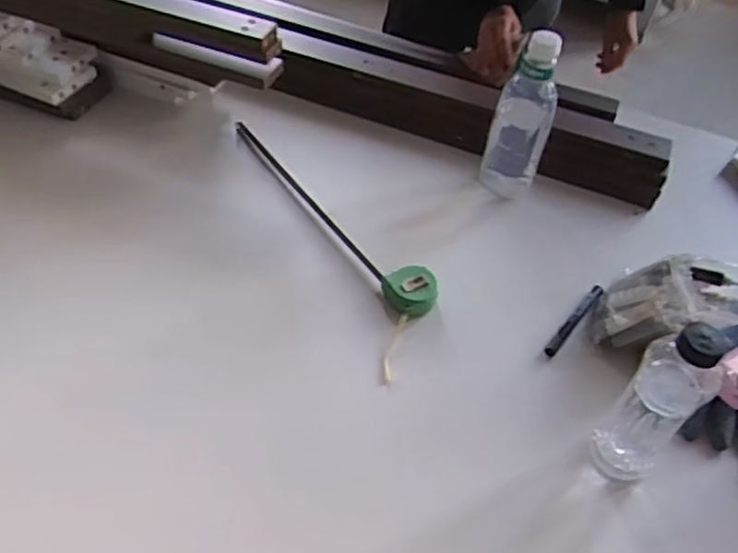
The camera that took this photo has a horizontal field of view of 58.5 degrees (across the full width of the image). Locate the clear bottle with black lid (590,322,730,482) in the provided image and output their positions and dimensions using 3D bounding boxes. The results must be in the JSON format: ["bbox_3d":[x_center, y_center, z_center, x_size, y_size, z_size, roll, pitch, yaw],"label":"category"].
[{"bbox_3d":[0.286,0.121,0.651,0.061,0.212,0.065,-21,54,-23],"label":"clear bottle with black lid"}]

